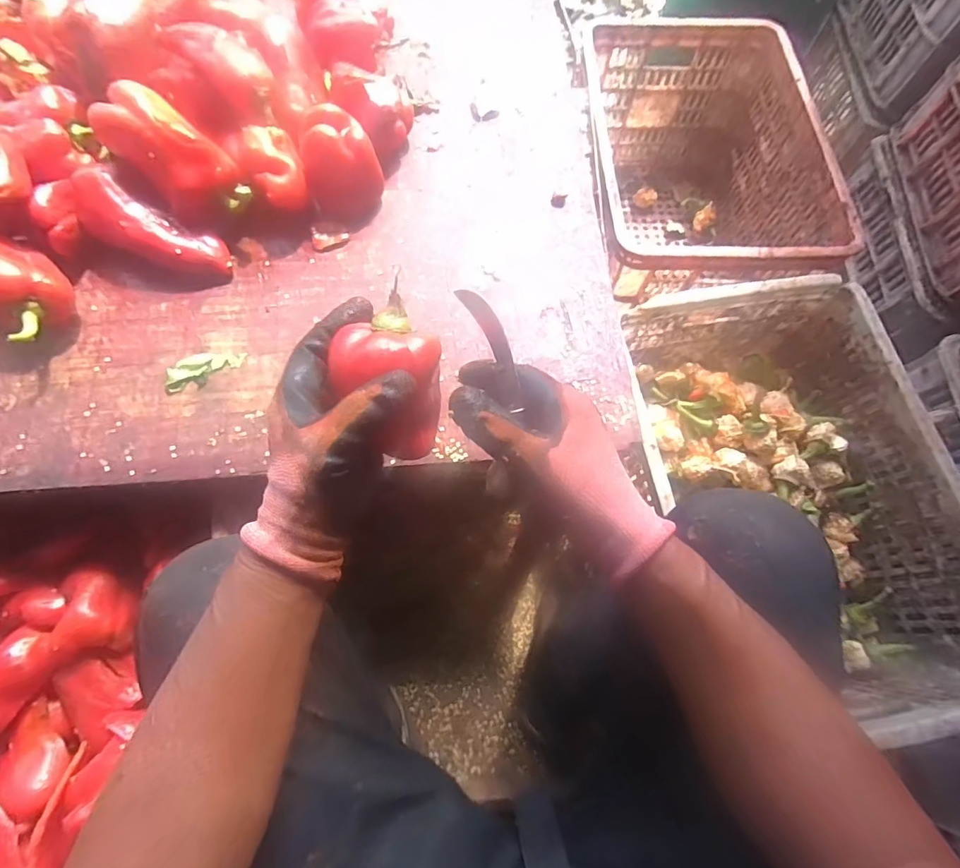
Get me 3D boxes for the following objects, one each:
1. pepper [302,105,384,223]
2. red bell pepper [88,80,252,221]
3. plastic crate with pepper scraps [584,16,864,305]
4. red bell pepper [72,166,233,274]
[{"bbox_3d":[-0.157,-0.301,0.547,0.082,0.091,0.081,-19,72,-9],"label":"pepper"},{"bbox_3d":[-0.317,-0.288,0.501,0.138,0.083,0.070,40,28,-19],"label":"red bell pepper"},{"bbox_3d":[0.354,-0.432,0.882,0.387,0.293,0.540,3,70,-1],"label":"plastic crate with pepper scraps"},{"bbox_3d":[-0.348,-0.213,0.509,0.166,0.050,0.057,26,68,-13],"label":"red bell pepper"}]

